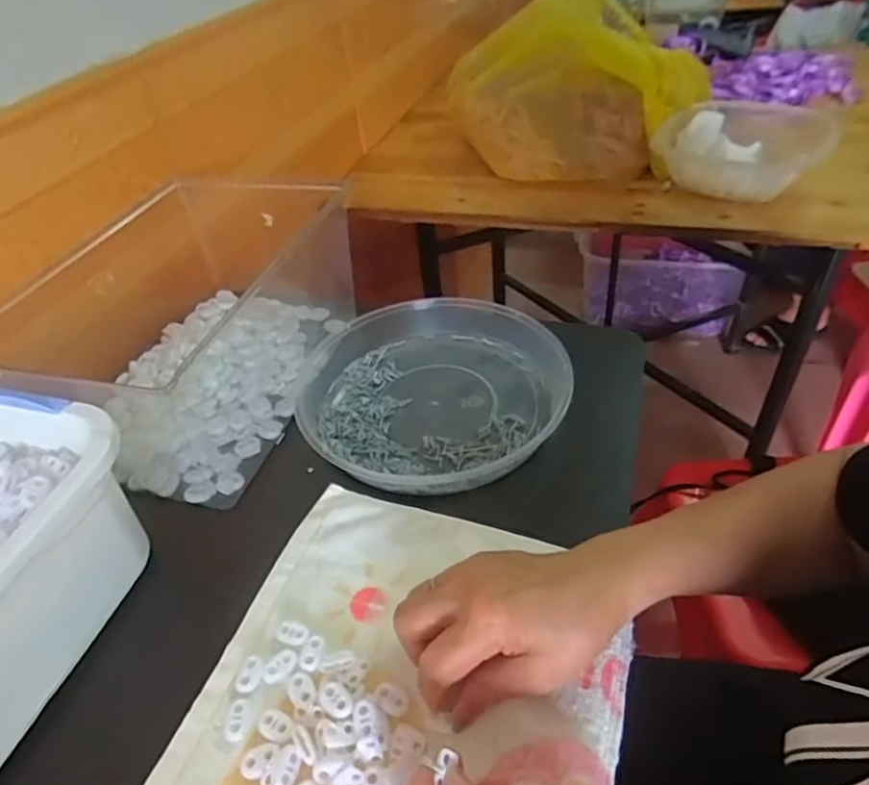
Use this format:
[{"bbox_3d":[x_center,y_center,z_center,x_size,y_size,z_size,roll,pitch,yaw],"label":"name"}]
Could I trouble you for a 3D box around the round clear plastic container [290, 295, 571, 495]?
[{"bbox_3d":[0.001,-0.001,0.524,0.230,0.037,0.226,-3,42,3],"label":"round clear plastic container"}]

